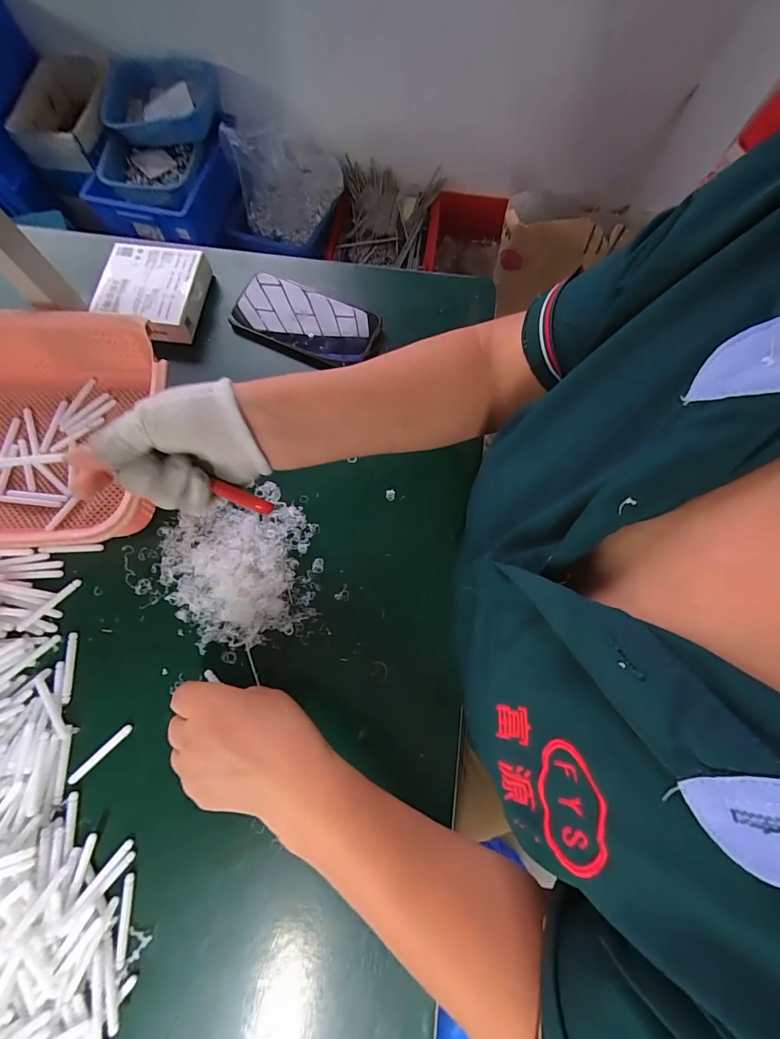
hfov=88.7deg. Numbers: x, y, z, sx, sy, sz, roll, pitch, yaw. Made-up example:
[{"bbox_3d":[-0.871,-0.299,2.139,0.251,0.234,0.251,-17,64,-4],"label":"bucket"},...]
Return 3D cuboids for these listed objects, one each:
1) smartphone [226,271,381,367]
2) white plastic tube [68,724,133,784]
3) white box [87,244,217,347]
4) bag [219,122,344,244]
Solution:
[{"bbox_3d":[-0.094,-0.223,0.442,0.161,0.010,0.073,21,75,5],"label":"smartphone"},{"bbox_3d":[-0.244,0.198,0.336,0.059,0.004,0.008,-43,80,-11],"label":"white plastic tube"},{"bbox_3d":[-0.258,-0.248,0.436,0.106,0.032,0.099,7,74,1],"label":"white box"},{"bbox_3d":[-0.263,-0.898,1.072,0.279,0.228,0.118,-16,75,-6],"label":"bag"}]

